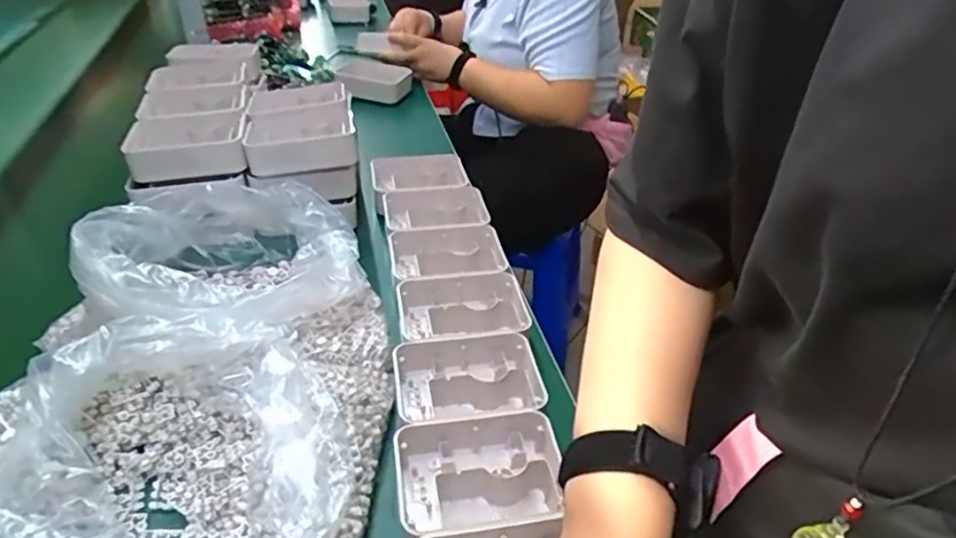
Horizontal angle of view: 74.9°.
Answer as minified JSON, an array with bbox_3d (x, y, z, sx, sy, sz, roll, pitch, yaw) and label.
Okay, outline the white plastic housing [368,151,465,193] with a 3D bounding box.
[{"bbox_3d":[-0.082,-0.136,0.860,0.124,0.018,0.090,-10,37,-16],"label":"white plastic housing"}]

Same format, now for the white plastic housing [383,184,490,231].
[{"bbox_3d":[-0.054,-0.063,0.799,0.128,0.041,0.100,-7,37,-12],"label":"white plastic housing"}]

